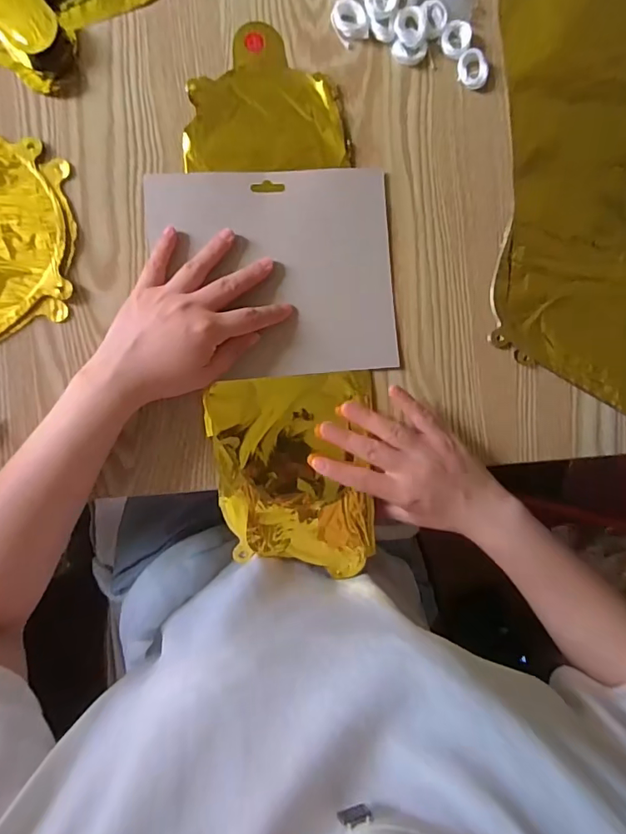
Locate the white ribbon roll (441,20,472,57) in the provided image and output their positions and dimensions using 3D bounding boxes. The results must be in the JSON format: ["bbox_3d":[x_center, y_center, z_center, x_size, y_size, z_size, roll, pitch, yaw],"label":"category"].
[{"bbox_3d":[0.118,-0.313,0.403,0.024,0.007,0.027,32,87,-8],"label":"white ribbon roll"}]

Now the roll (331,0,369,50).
[{"bbox_3d":[0.029,-0.318,0.391,0.026,0.007,0.034,-23,94,-7],"label":"roll"}]

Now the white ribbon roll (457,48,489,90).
[{"bbox_3d":[0.133,-0.290,0.407,0.028,0.010,0.024,34,86,-8],"label":"white ribbon roll"}]

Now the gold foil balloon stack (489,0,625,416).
[{"bbox_3d":[0.247,-0.214,0.421,0.185,0.016,0.434,-3,92,-8],"label":"gold foil balloon stack"}]

